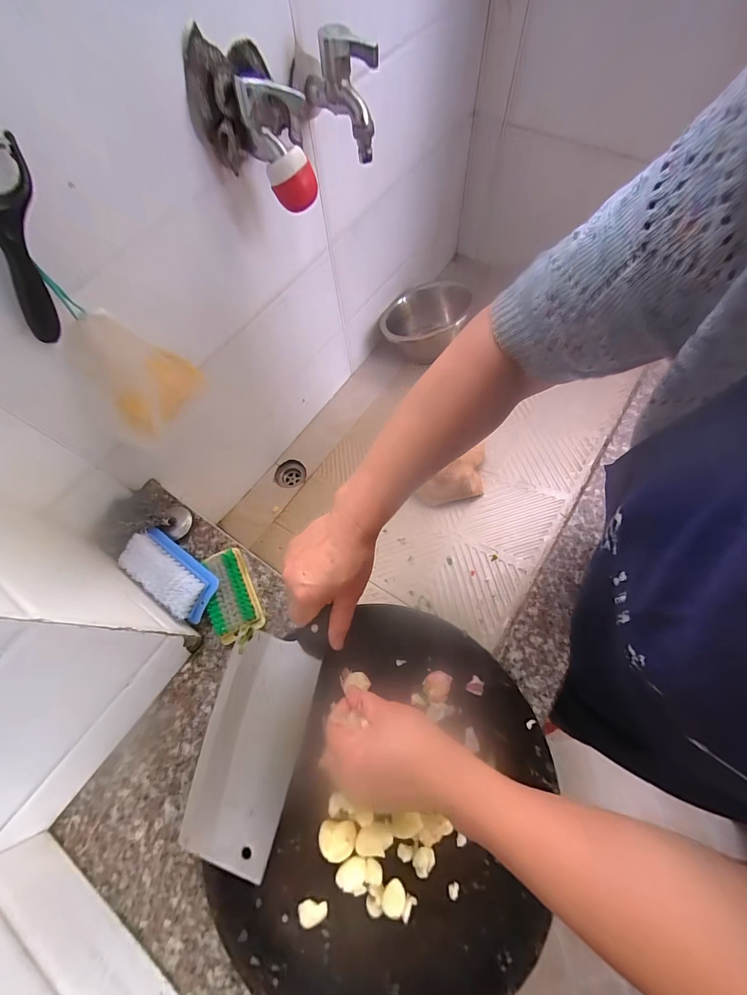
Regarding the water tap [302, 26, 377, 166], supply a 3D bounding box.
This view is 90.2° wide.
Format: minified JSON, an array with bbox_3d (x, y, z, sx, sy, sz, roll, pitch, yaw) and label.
[{"bbox_3d":[-0.029,-0.393,0.363,0.039,0.091,0.108,-29,69,-9],"label":"water tap"}]

